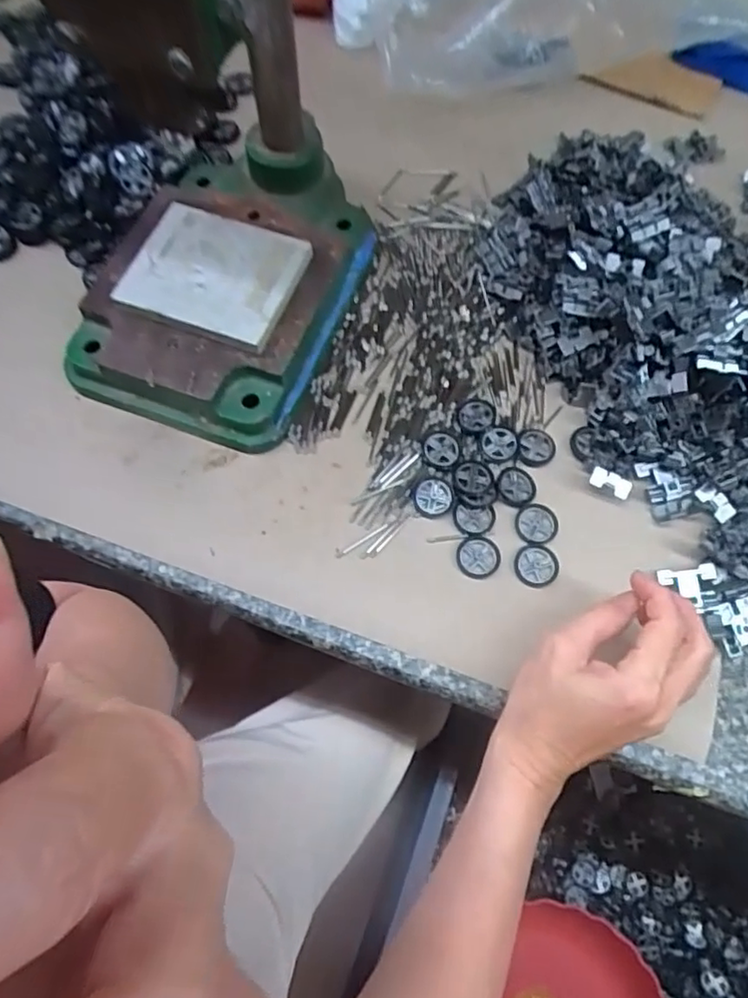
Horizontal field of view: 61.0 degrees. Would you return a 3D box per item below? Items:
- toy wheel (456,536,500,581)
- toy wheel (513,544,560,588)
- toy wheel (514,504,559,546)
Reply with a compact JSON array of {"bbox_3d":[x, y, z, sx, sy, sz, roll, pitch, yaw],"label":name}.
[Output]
[{"bbox_3d":[0.068,0.038,0.412,0.027,0.004,0.027,1,67,-1],"label":"toy wheel"},{"bbox_3d":[0.105,0.043,0.409,0.028,0.004,0.027,1,67,-1],"label":"toy wheel"},{"bbox_3d":[0.108,0.017,0.422,0.028,0.004,0.027,1,67,-1],"label":"toy wheel"}]

